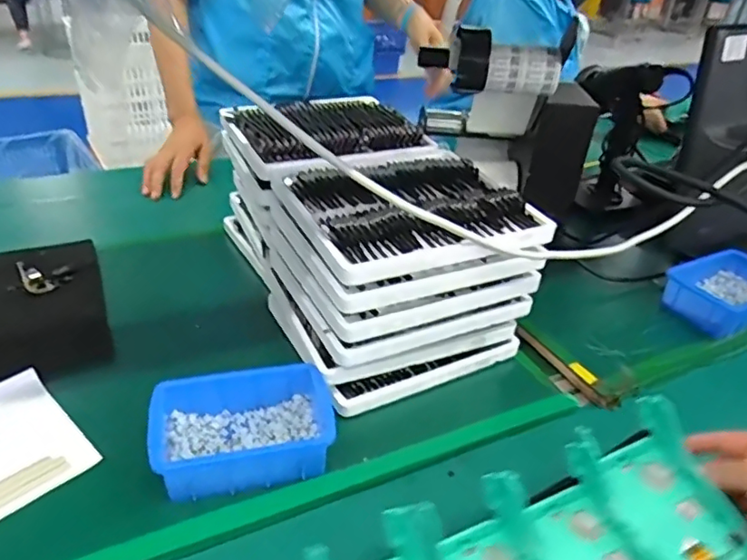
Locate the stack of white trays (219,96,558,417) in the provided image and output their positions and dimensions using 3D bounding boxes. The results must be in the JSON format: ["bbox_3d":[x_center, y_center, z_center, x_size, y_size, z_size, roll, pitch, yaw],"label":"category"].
[{"bbox_3d":[-0.018,-0.066,0.681,0.229,0.175,0.394,-13,39,-23],"label":"stack of white trays"}]

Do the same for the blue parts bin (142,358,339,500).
[{"bbox_3d":[-0.114,0.129,0.505,0.152,0.053,0.099,-6,37,-15],"label":"blue parts bin"}]

